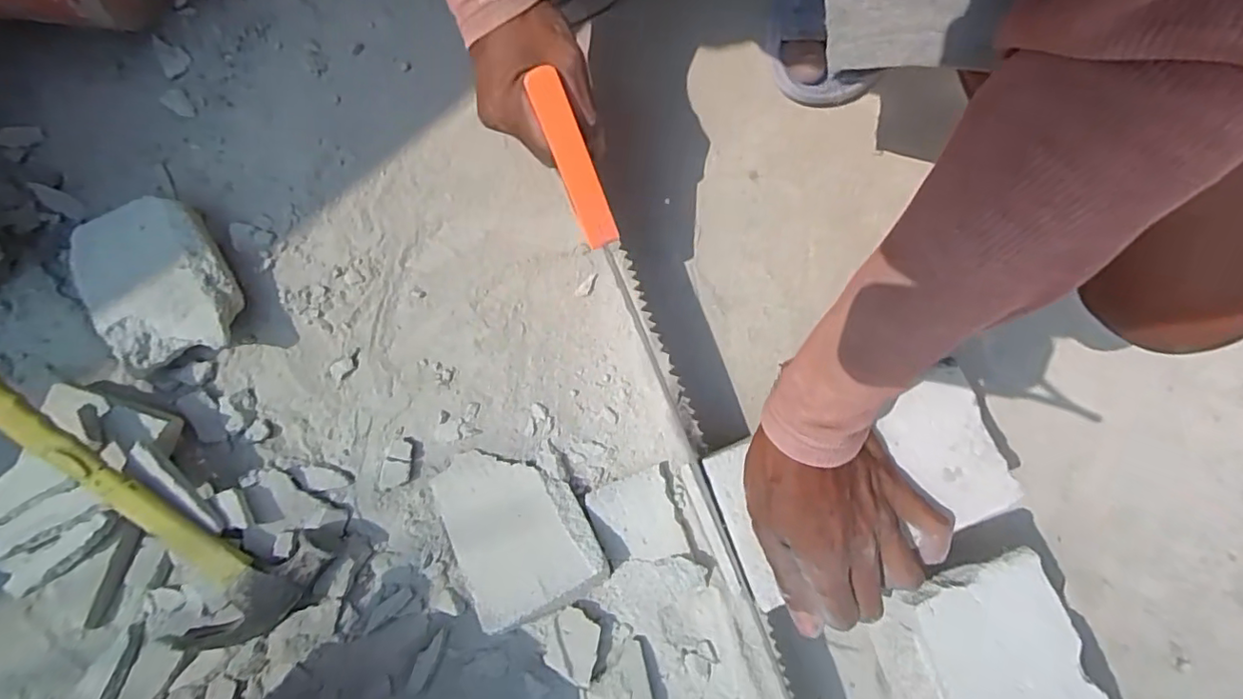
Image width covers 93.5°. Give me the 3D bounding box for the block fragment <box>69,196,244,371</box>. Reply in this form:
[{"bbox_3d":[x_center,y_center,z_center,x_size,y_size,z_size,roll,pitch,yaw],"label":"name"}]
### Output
[{"bbox_3d":[-0.375,-0.055,0.481,0.094,0.056,0.144,-27,81,-4],"label":"block fragment"}]

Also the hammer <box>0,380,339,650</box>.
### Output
[{"bbox_3d":[-0.353,0.104,0.408,0.285,0.026,0.111,41,83,-8],"label":"hammer"}]

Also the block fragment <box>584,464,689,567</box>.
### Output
[{"bbox_3d":[0.011,0.136,0.467,0.064,0.018,0.069,-20,80,-3],"label":"block fragment"}]

